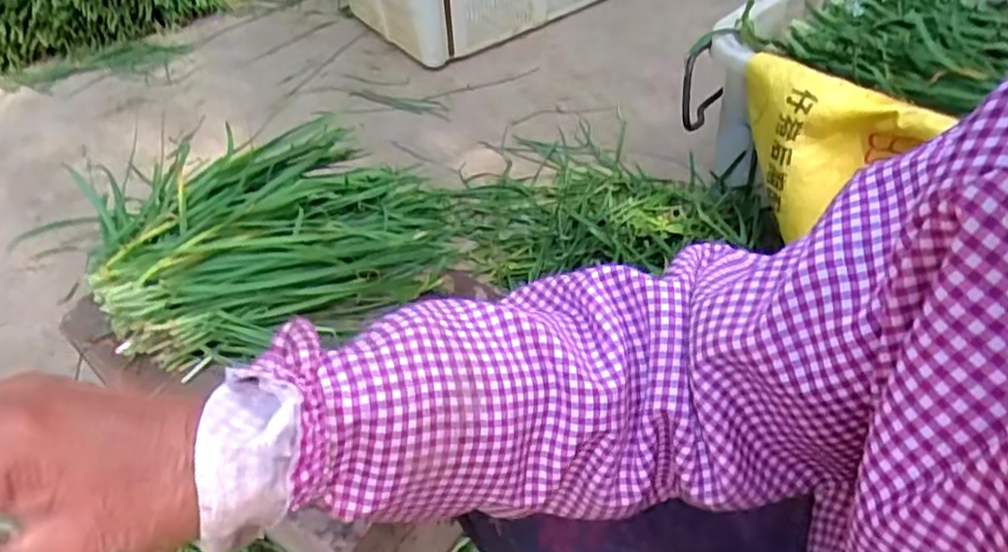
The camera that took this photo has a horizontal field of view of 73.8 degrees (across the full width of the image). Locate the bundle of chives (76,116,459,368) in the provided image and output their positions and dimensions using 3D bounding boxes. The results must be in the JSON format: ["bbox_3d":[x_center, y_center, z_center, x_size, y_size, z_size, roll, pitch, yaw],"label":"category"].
[{"bbox_3d":[-0.231,-0.047,0.697,0.337,0.083,0.249,-17,46,-12],"label":"bundle of chives"}]

